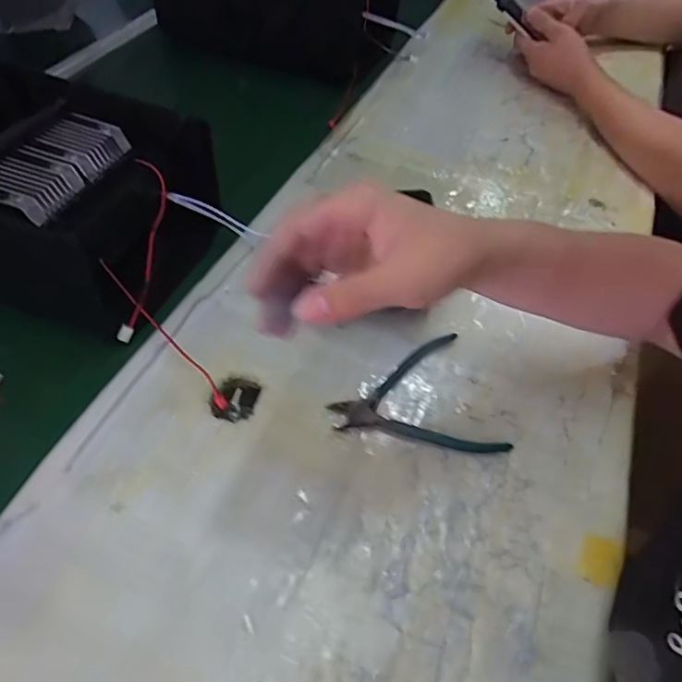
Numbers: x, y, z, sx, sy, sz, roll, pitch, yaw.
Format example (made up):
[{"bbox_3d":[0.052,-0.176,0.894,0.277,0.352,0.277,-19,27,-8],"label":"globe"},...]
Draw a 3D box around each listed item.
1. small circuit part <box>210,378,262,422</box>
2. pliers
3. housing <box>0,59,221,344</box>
[{"bbox_3d":[-0.090,0.048,0.444,0.035,0.008,0.039,13,52,6],"label":"small circuit part"},{"bbox_3d":[0.060,0.056,0.449,0.133,0.008,0.121,-13,54,-14],"label":"pliers"},{"bbox_3d":[-0.310,-0.157,0.521,0.322,0.119,0.197,21,53,12],"label":"housing"}]

